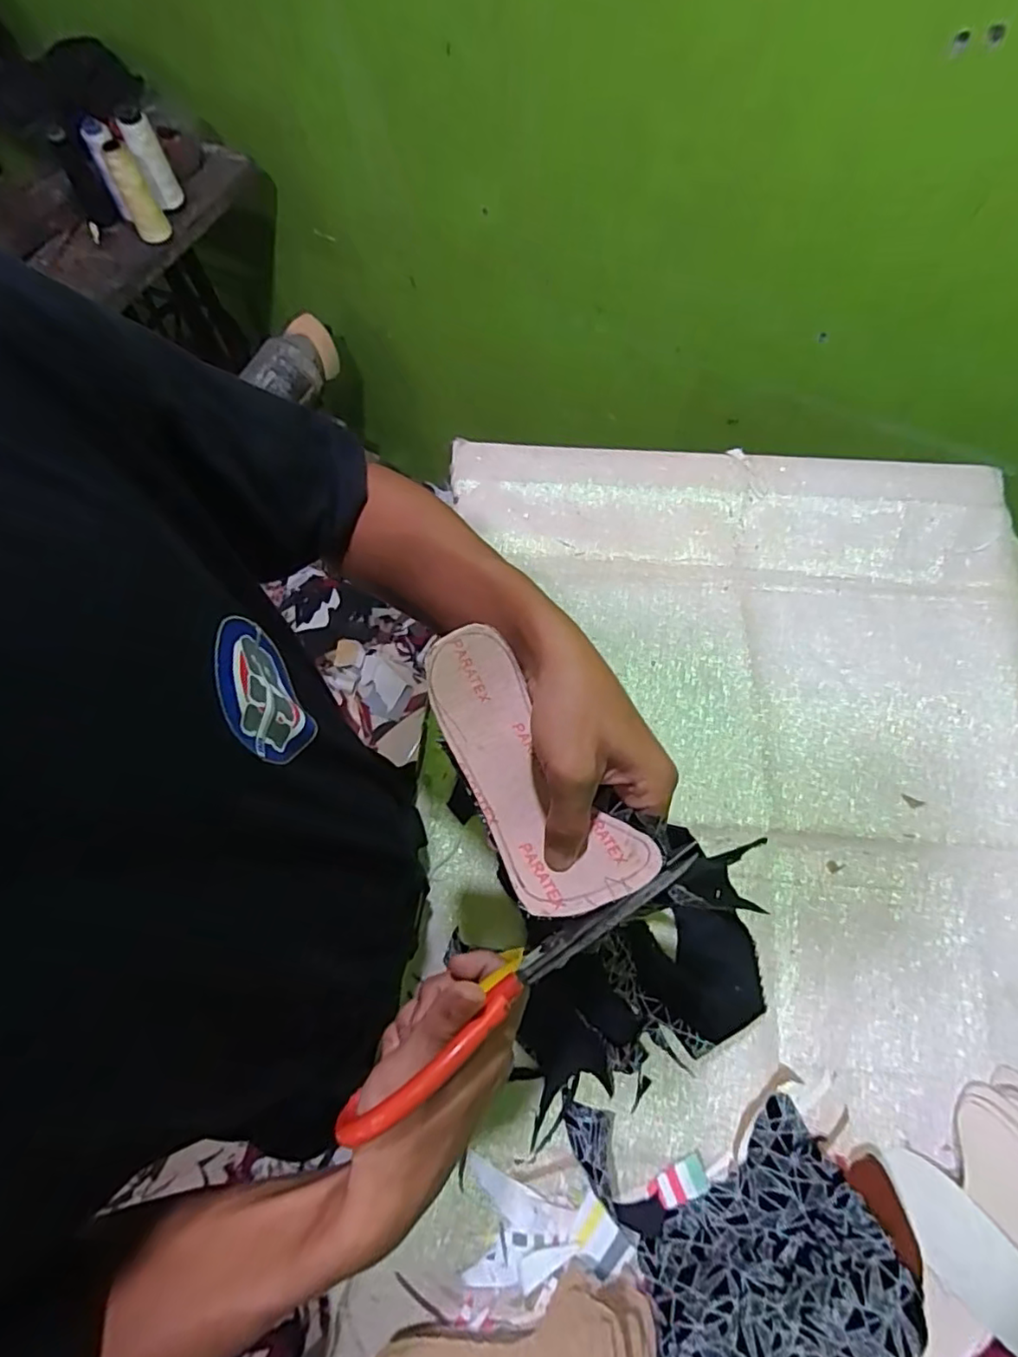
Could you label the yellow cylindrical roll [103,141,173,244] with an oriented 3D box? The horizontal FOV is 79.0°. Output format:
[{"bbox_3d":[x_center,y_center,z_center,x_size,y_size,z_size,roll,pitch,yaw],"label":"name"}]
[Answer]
[{"bbox_3d":[-0.527,-0.683,0.871,0.045,0.115,0.047,-26,46,-8],"label":"yellow cylindrical roll"}]

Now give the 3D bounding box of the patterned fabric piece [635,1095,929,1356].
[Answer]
[{"bbox_3d":[0.183,0.425,0.414,0.176,0.063,0.120,-35,71,-11],"label":"patterned fabric piece"}]

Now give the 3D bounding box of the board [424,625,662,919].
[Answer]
[{"bbox_3d":[0.007,0.048,0.319,0.064,0.032,0.151,-31,86,-10],"label":"board"}]

